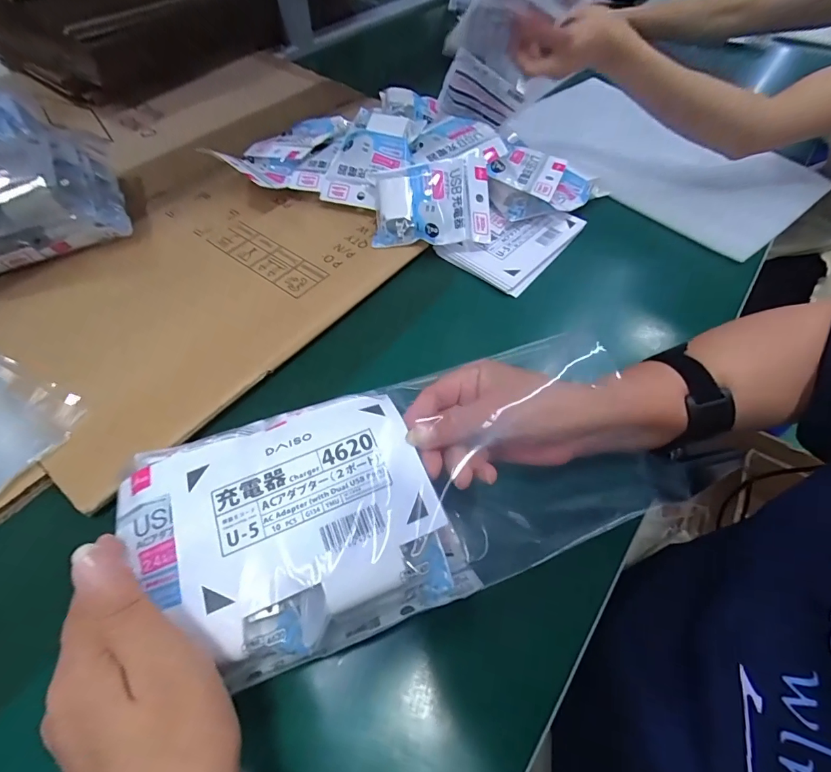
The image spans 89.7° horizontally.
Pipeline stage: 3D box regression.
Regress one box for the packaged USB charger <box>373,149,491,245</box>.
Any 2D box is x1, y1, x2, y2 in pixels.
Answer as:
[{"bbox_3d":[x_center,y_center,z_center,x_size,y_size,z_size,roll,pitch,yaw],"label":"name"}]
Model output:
[{"bbox_3d":[0.019,-0.206,0.467,0.125,0.028,0.100,-1,84,-4],"label":"packaged USB charger"}]

